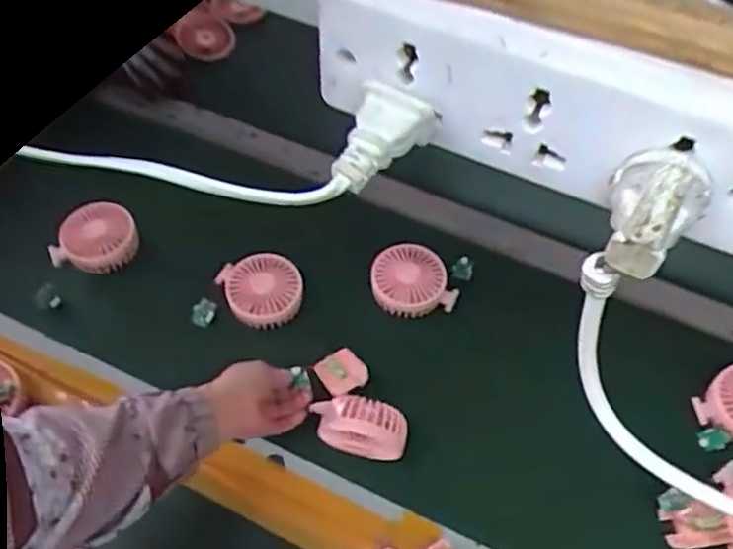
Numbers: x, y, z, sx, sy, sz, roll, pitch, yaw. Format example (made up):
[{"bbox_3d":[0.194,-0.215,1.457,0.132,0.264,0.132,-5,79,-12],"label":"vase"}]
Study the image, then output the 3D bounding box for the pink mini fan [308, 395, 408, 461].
[{"bbox_3d":[-0.006,0.155,0.711,0.095,0.064,0.040,13,56,8],"label":"pink mini fan"}]

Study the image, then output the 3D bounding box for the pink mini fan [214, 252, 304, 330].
[{"bbox_3d":[-0.122,0.017,0.817,0.085,0.034,0.092,-23,59,-16],"label":"pink mini fan"}]

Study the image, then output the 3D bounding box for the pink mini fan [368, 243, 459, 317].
[{"bbox_3d":[0.054,0.004,0.838,0.097,0.039,0.083,-8,56,-6],"label":"pink mini fan"}]

